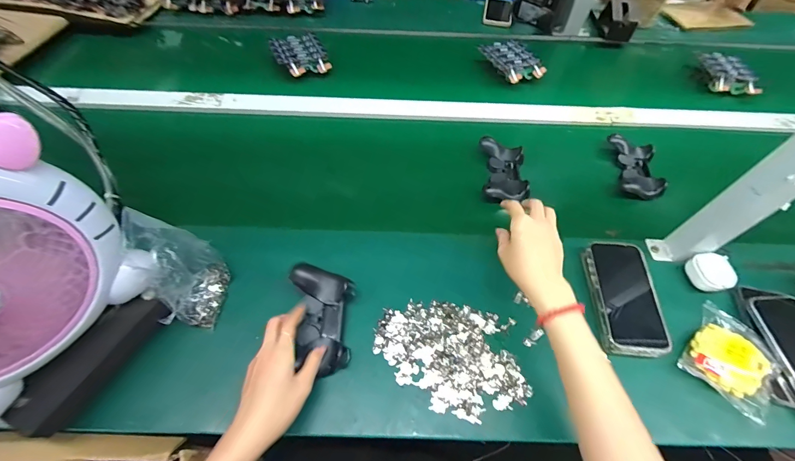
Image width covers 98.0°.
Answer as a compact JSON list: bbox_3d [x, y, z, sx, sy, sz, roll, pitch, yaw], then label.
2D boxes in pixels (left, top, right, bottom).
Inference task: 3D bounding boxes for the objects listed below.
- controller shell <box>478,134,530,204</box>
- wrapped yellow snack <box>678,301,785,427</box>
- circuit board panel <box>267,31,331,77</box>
[{"bbox_3d":[0.199,-0.110,0.649,0.082,0.028,0.152,4,54,1],"label":"controller shell"},{"bbox_3d":[0.436,0.164,0.445,0.098,0.025,0.116,37,63,21],"label":"wrapped yellow snack"},{"bbox_3d":[-0.236,-0.429,0.833,0.123,0.022,0.139,-14,61,-16],"label":"circuit board panel"}]

